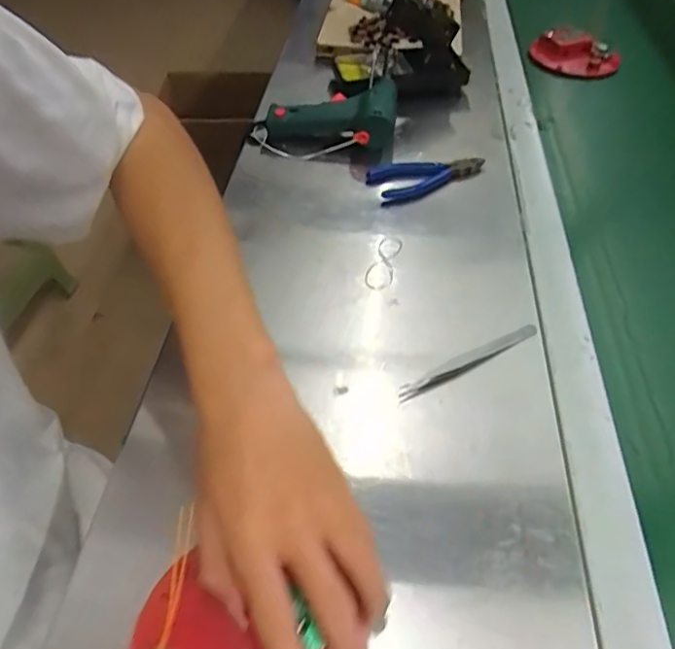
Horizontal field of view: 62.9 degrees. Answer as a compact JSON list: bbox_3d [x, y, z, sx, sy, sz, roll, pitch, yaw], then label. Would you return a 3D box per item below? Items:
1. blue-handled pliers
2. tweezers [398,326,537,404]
[{"bbox_3d":[0.095,-0.166,0.601,0.123,0.022,0.052,-16,50,-13],"label":"blue-handled pliers"},{"bbox_3d":[0.105,0.030,0.431,0.132,0.006,0.009,-24,53,-20],"label":"tweezers"}]

